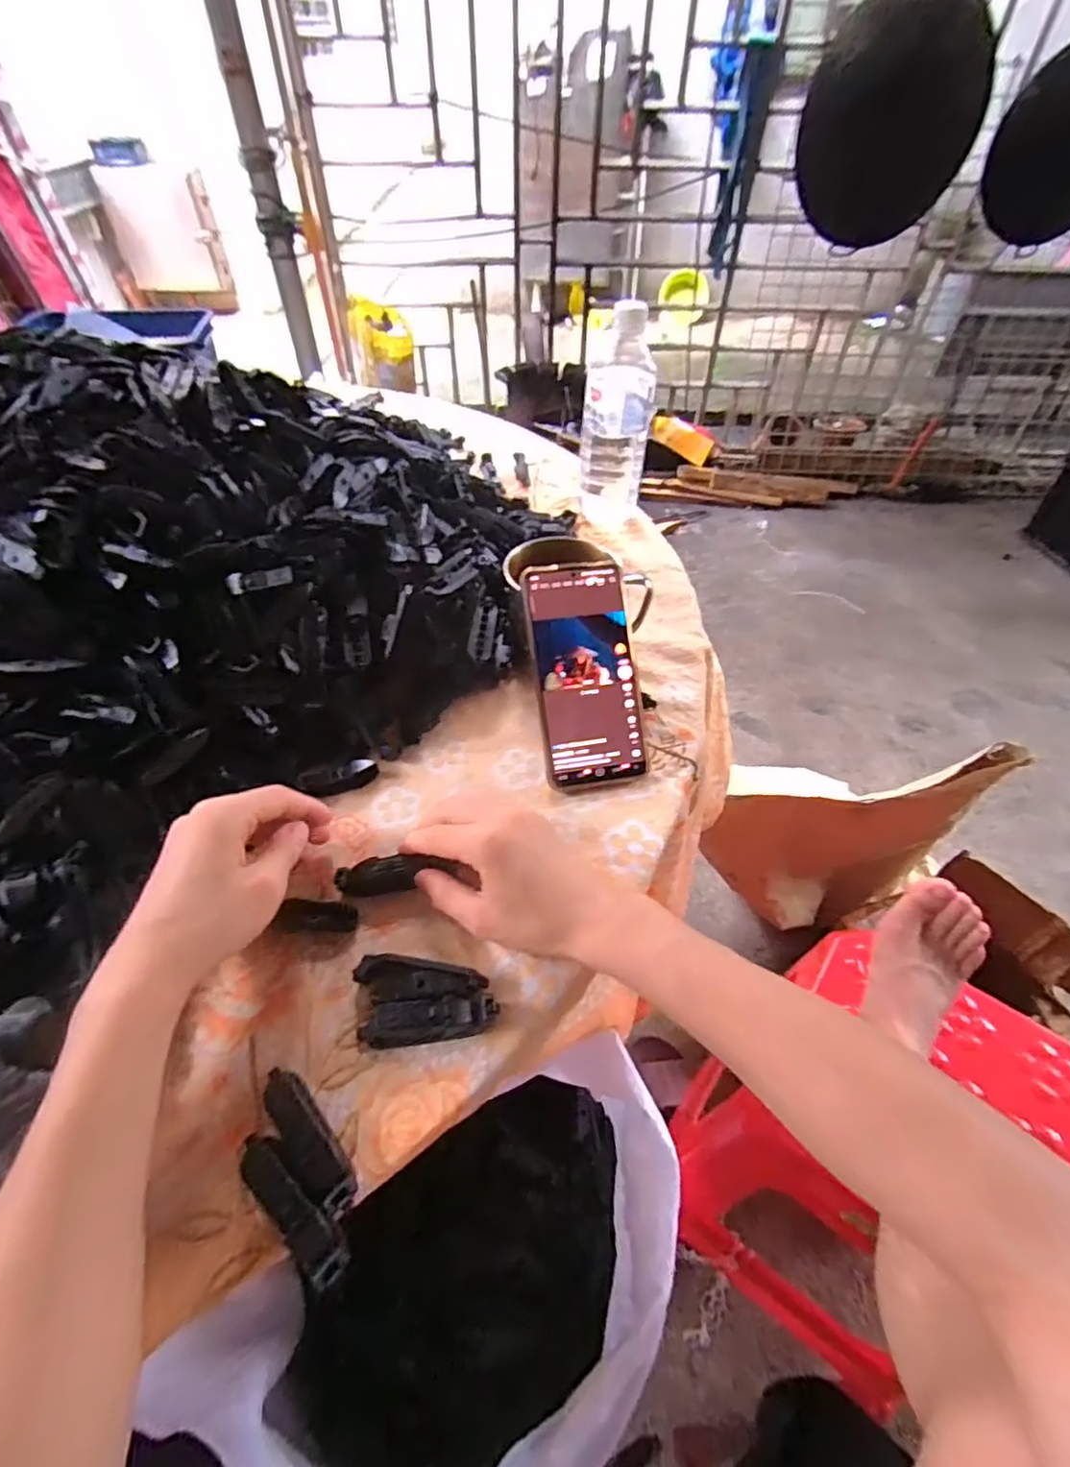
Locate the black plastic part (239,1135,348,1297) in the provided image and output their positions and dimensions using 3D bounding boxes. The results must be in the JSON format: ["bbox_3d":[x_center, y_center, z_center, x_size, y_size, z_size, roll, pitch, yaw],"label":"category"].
[{"bbox_3d":[-0.111,0.213,0.279,0.018,0.018,0.073,-37,60,-27],"label":"black plastic part"}]

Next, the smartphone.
[{"bbox_3d":[0.039,-0.043,0.457,0.078,0.011,0.166,-8,90,-7],"label":"smartphone"}]

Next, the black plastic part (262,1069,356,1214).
[{"bbox_3d":[-0.111,0.194,0.294,0.019,0.016,0.074,-33,58,-25],"label":"black plastic part"}]

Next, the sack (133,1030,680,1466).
[{"bbox_3d":[-0.038,0.385,0.417,0.311,0.180,0.195,-27,55,-22],"label":"sack"}]

